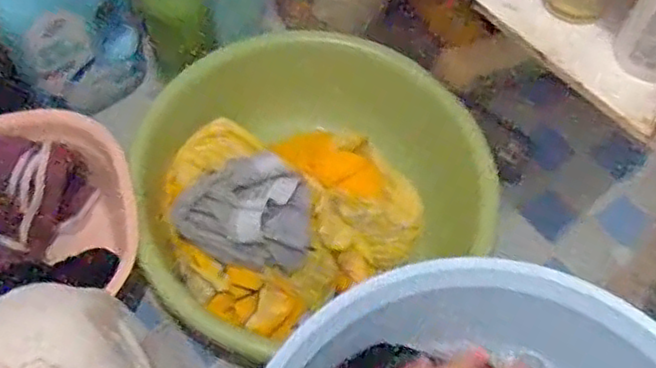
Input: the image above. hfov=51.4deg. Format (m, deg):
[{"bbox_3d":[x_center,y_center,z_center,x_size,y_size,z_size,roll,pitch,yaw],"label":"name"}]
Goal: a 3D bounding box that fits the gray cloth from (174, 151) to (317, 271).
[{"bbox_3d":[-0.084,0.036,0.756,0.133,0.067,0.119,30,62,14],"label":"gray cloth"}]

